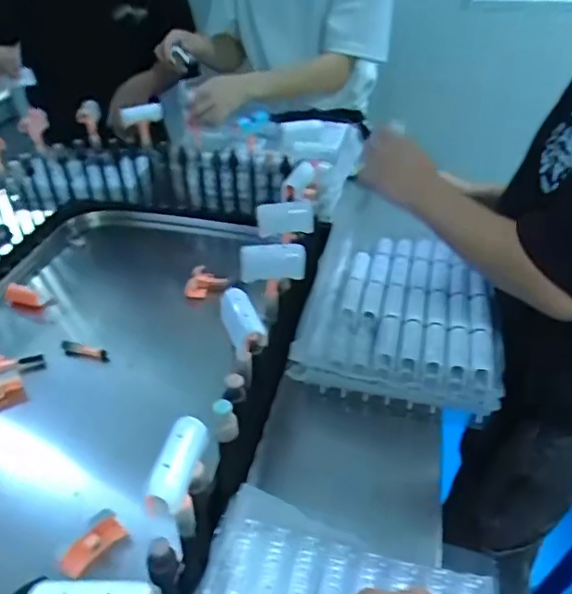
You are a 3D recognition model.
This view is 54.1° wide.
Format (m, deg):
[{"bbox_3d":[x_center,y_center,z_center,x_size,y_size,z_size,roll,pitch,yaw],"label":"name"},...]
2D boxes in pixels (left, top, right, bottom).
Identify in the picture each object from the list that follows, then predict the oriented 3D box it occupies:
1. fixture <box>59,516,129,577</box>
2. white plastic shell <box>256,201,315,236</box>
[{"bbox_3d":[-0.222,0.284,0.645,0.029,0.017,0.084,19,25,22],"label":"fixture"},{"bbox_3d":[0.000,-0.113,0.793,0.083,0.048,0.021,-5,36,-10],"label":"white plastic shell"}]

